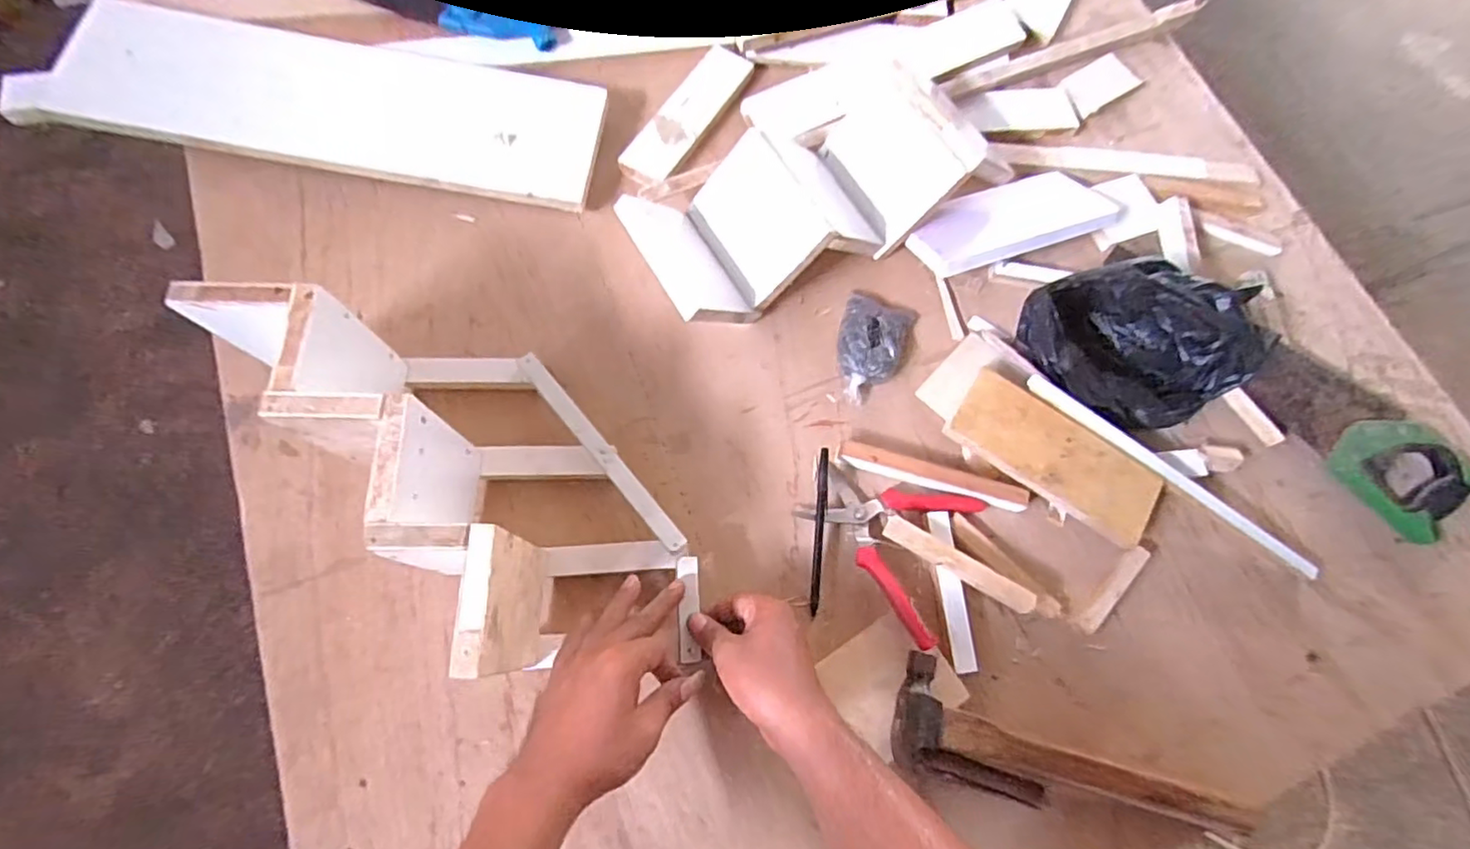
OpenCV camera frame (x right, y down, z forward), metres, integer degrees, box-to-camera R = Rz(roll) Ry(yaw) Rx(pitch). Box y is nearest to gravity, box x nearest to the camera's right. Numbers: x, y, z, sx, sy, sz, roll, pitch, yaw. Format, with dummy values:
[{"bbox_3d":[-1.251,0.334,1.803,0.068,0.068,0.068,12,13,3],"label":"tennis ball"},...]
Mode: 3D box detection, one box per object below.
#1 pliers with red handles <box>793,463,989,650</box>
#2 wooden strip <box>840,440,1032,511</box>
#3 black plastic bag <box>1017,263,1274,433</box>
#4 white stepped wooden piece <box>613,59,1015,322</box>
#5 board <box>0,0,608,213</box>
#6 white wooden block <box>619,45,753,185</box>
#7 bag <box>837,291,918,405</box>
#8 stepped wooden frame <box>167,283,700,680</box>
[{"bbox_3d":[0.139,0.099,0.593,0.151,0.028,0.150,30,70,6],"label":"pliers with red handles"},{"bbox_3d":[0.195,0.049,0.622,0.183,0.014,0.030,15,69,0],"label":"wooden strip"},{"bbox_3d":[0.397,-0.082,0.633,0.162,0.113,0.177,-26,75,-15],"label":"black plastic bag"},{"bbox_3d":[0.089,-0.245,0.666,0.407,0.120,0.167,-27,76,-15],"label":"white stepped wooden piece"},{"bbox_3d":[-0.418,-0.339,0.670,0.542,0.028,0.156,8,78,-5],"label":"board"},{"bbox_3d":[-0.054,-0.357,0.734,0.058,0.013,0.209,31,70,6],"label":"white wooden block"},{"bbox_3d":[0.141,-0.084,0.662,0.072,0.029,0.128,22,69,3],"label":"bag"},{"bbox_3d":[-0.193,0.032,0.501,0.165,0.173,0.396,-40,76,-15],"label":"stepped wooden frame"}]

